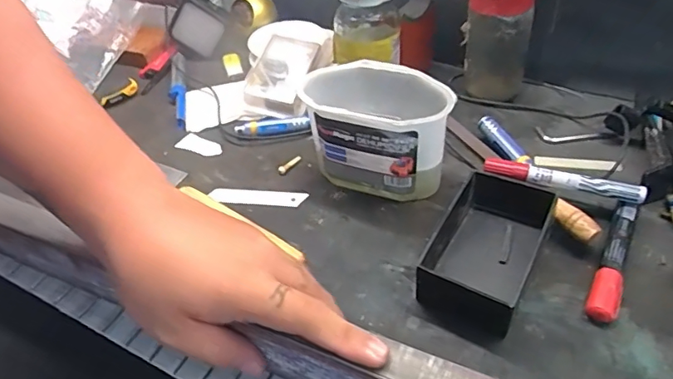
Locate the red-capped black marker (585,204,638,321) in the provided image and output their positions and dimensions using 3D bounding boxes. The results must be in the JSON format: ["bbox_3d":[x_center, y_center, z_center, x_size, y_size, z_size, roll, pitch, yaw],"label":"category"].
[{"bbox_3d":[0.223,0.055,0.408,0.021,0.024,0.115,18,47,26],"label":"red-capped black marker"}]

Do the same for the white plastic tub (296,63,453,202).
[{"bbox_3d":[0.039,-0.053,0.490,0.137,0.104,0.076,17,47,25],"label":"white plastic tub"}]

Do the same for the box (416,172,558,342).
[{"bbox_3d":[0.120,0.047,0.417,0.080,0.042,0.138,19,48,26],"label":"box"}]

